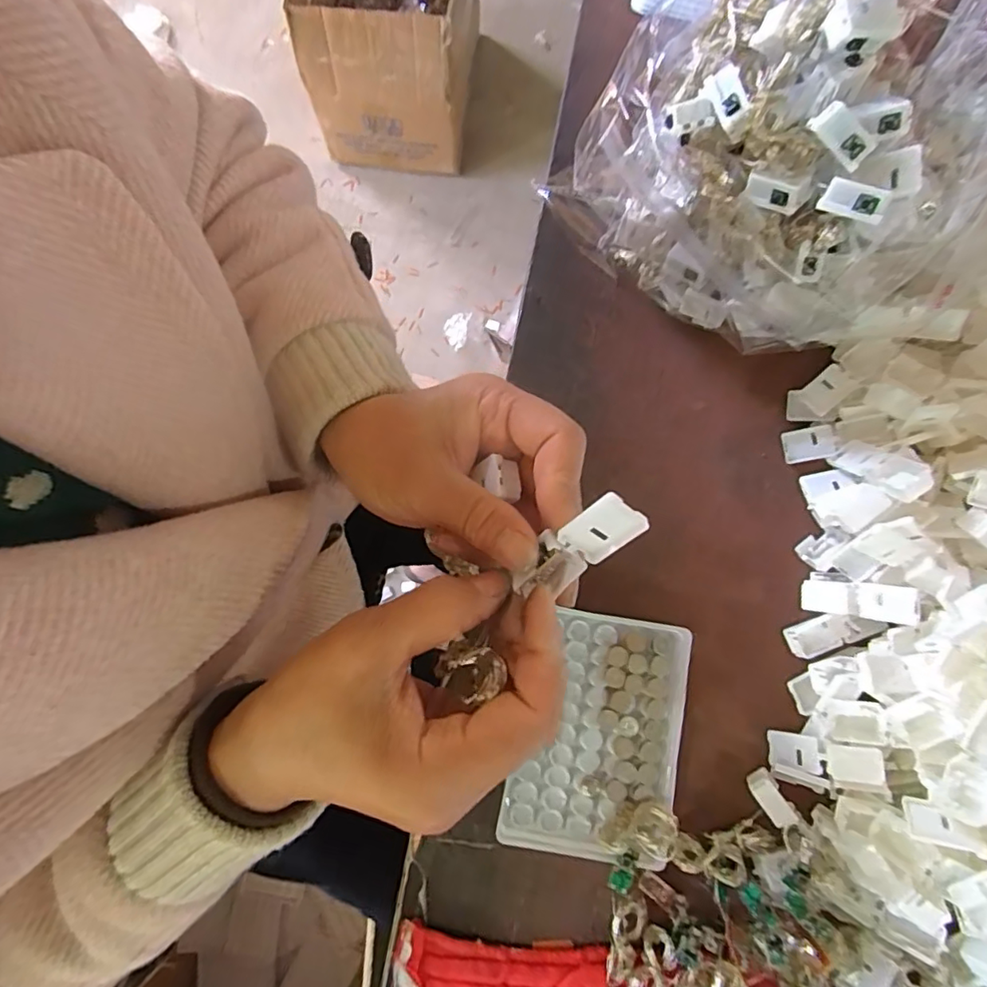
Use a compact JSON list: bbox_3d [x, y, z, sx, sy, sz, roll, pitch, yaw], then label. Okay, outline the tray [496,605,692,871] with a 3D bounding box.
[{"bbox_3d":[0.061,0.135,0.317,0.087,0.010,0.128,12,80,3],"label":"tray"}]

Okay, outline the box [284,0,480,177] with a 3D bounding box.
[{"bbox_3d":[-0.195,-0.895,1.077,0.300,0.309,0.395,6,80,1],"label":"box"}]

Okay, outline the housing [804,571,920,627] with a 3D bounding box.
[{"bbox_3d":[0.201,0.058,0.309,0.054,0.008,0.022,5,75,45],"label":"housing"}]

